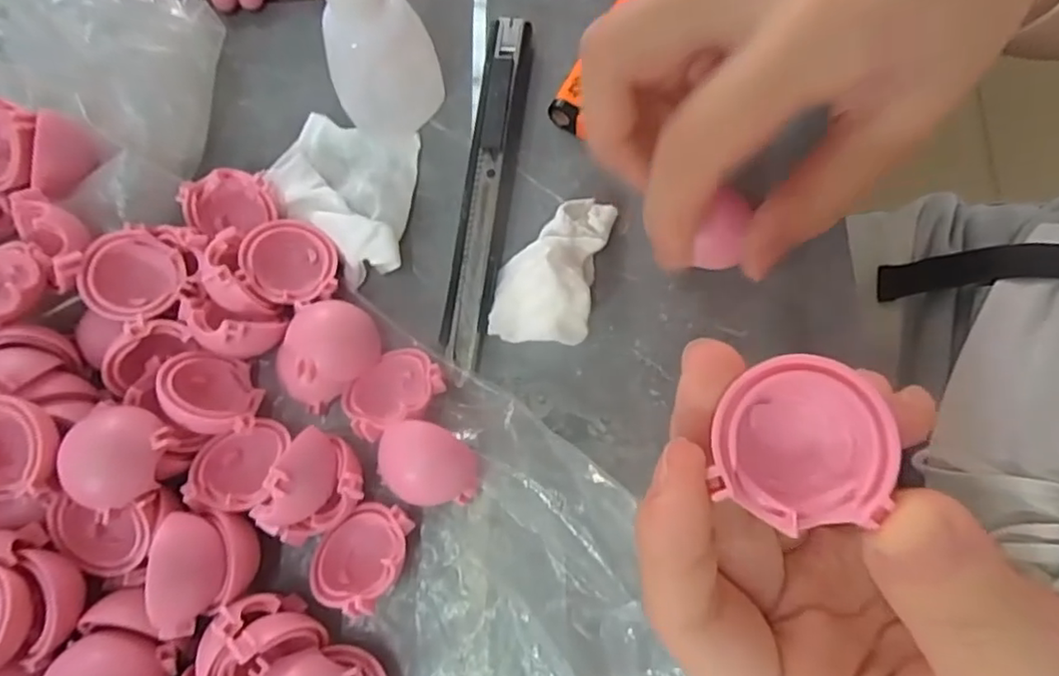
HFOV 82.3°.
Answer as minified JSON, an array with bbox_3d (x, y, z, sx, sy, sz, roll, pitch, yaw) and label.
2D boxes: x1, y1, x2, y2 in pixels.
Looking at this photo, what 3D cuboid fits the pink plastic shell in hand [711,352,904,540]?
[{"bbox_3d":[0.047,0.018,0.107,0.028,0.013,0.027,16,77,2],"label":"pink plastic shell in hand"}]

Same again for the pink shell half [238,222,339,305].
[{"bbox_3d":[-0.079,-0.025,0.202,0.028,0.015,0.029,-1,75,3],"label":"pink shell half"}]

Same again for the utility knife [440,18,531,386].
[{"bbox_3d":[-0.015,-0.053,0.210,0.016,0.004,0.130,7,75,5],"label":"utility knife"}]

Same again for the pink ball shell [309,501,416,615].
[{"bbox_3d":[-0.050,0.063,0.177,0.028,0.022,0.027,7,75,5],"label":"pink ball shell"}]

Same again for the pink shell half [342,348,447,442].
[{"bbox_3d":[-0.043,0.016,0.187,0.024,0.013,0.030,42,81,12],"label":"pink shell half"}]

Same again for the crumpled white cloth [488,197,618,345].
[{"bbox_3d":[0.007,-0.024,0.200,0.031,0.015,0.054,14,76,7],"label":"crumpled white cloth"}]

